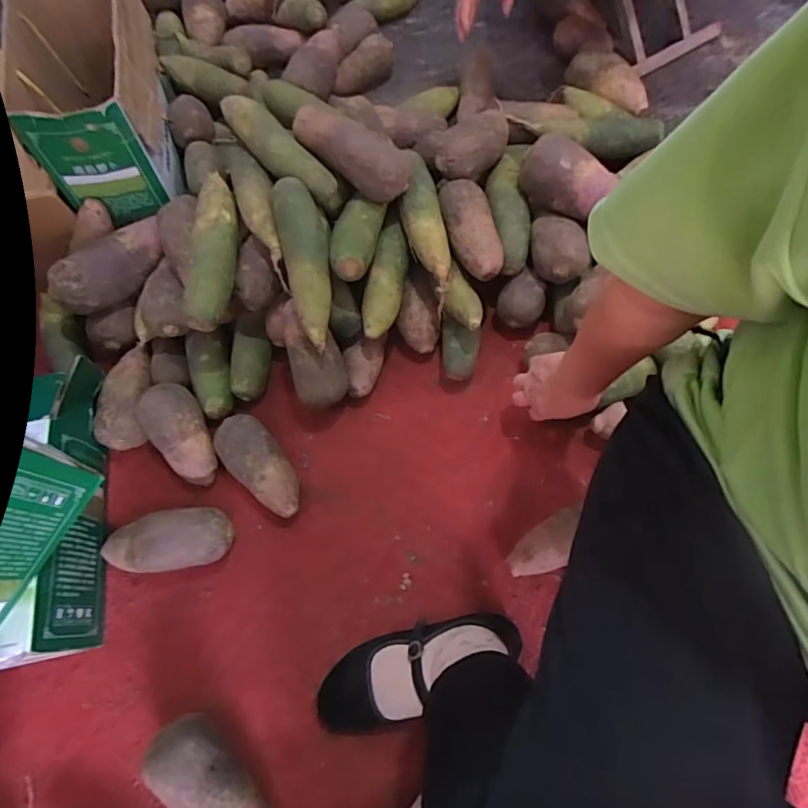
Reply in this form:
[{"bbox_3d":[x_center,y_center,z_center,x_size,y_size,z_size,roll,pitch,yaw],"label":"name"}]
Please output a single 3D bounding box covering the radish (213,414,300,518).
[{"bbox_3d":[-0.192,0.083,0.681,0.071,0.060,0.156,-43,72,-12],"label":"radish"}]

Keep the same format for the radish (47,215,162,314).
[{"bbox_3d":[-0.421,-0.201,0.721,0.175,0.076,0.061,-42,72,-11],"label":"radish"}]

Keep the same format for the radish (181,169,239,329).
[{"bbox_3d":[-0.250,-0.193,0.655,0.056,0.056,0.196,10,85,-29],"label":"radish"}]

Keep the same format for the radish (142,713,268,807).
[{"bbox_3d":[-0.209,0.423,0.544,0.074,0.077,0.162,-40,71,-10],"label":"radish"}]

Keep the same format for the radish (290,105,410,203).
[{"bbox_3d":[-0.068,-0.329,0.656,0.160,0.067,0.071,34,75,12],"label":"radish"}]

